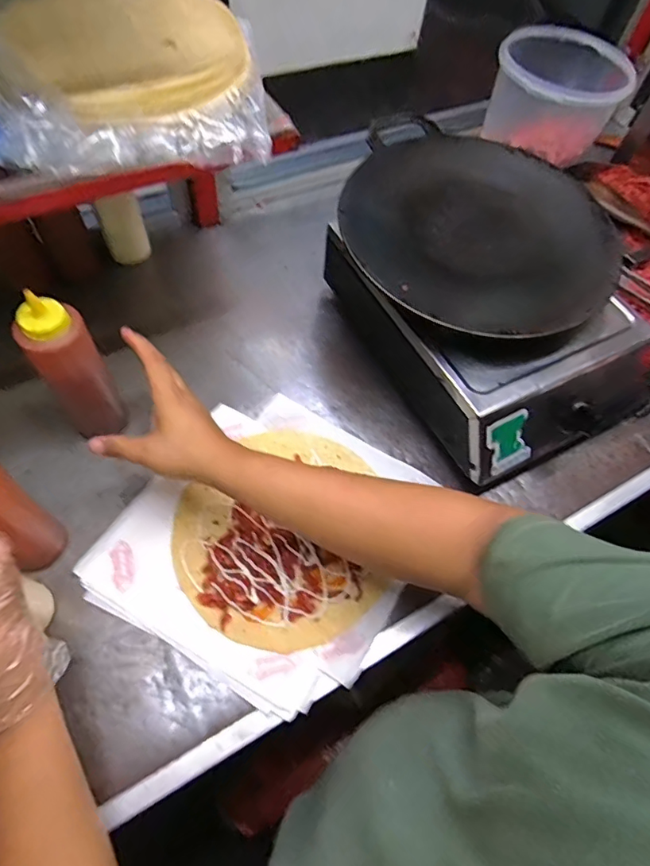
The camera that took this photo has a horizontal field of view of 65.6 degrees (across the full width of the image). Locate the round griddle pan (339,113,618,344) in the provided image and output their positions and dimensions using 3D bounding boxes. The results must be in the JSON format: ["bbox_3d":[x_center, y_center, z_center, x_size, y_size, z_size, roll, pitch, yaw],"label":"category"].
[{"bbox_3d":[0.173,-0.254,0.608,0.317,0.049,0.337,4,59,-6],"label":"round griddle pan"}]

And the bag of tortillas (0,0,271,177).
[{"bbox_3d":[-0.173,-0.336,0.451,0.226,0.049,0.265,-8,61,-13],"label":"bag of tortillas"}]

